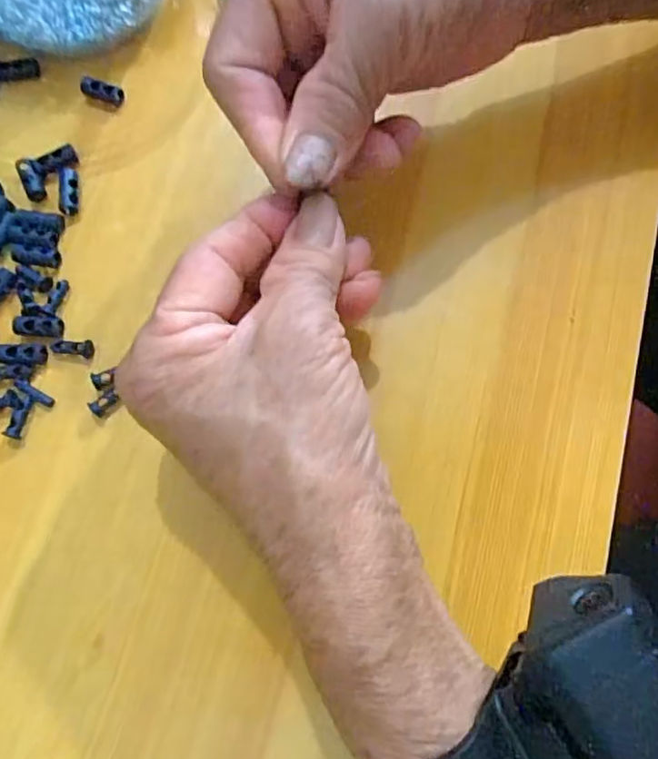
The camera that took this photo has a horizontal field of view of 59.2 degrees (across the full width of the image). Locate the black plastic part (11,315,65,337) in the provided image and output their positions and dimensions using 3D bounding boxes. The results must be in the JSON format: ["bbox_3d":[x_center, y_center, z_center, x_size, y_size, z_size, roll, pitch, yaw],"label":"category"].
[{"bbox_3d":[-0.118,-0.022,0.232,0.019,0.004,0.008,1,75,2],"label":"black plastic part"}]

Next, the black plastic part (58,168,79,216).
[{"bbox_3d":[-0.111,-0.080,0.247,0.008,0.005,0.019,0,91,2],"label":"black plastic part"}]

